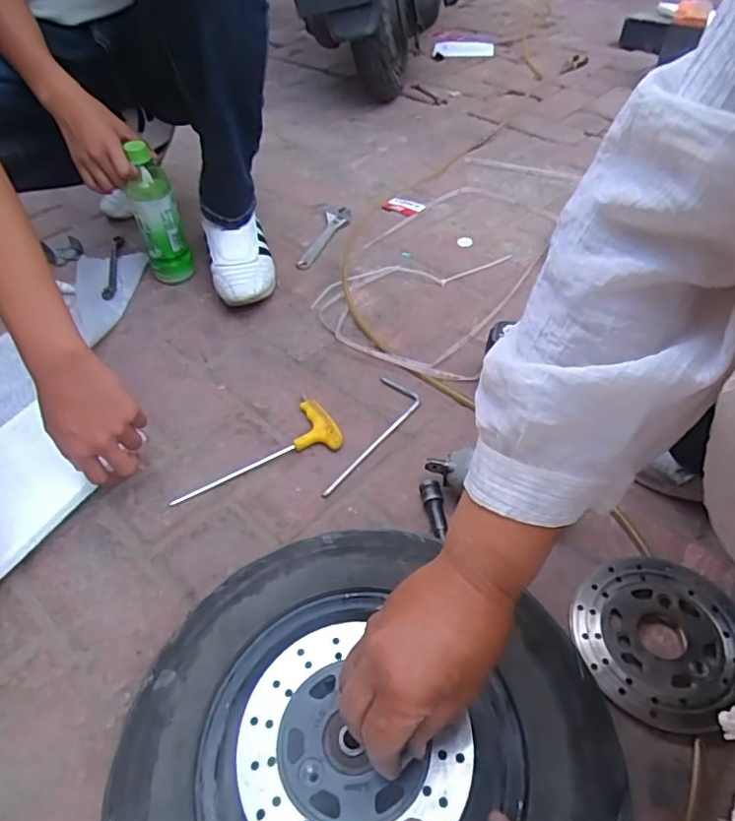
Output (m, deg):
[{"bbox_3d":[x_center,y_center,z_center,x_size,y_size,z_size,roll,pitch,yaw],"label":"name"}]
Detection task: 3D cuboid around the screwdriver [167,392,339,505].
[{"bbox_3d":[-0.136,0.041,0.661,0.200,0.020,0.086,-18,49,-16],"label":"screwdriver"}]

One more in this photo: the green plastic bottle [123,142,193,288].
[{"bbox_3d":[-0.324,-0.301,0.866,0.064,0.216,0.058,-14,48,-13],"label":"green plastic bottle"}]

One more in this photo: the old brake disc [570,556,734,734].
[{"bbox_3d":[0.258,0.198,0.498,0.135,0.019,0.155,31,54,27],"label":"old brake disc"}]

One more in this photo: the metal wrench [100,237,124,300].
[{"bbox_3d":[-0.426,-0.243,0.934,0.021,0.009,0.187,-10,47,-9],"label":"metal wrench"}]

